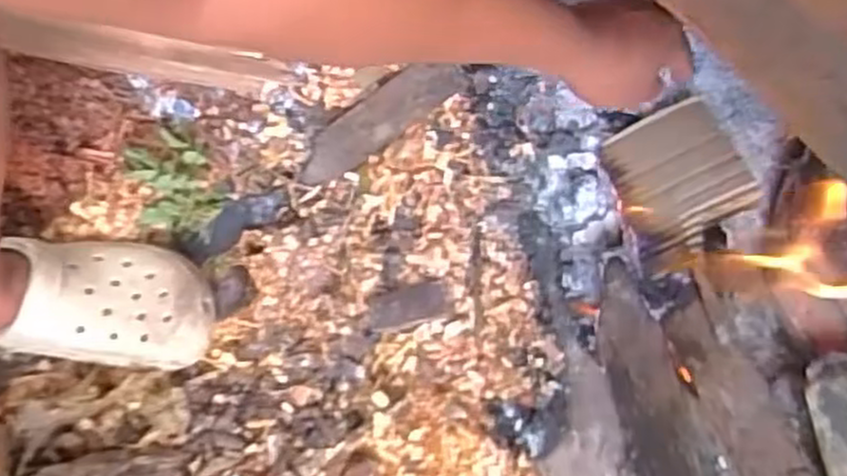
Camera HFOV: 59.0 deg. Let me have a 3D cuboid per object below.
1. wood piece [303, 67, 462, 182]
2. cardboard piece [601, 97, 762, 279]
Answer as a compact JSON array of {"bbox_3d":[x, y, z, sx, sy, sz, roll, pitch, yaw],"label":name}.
[{"bbox_3d":[-0.043,-0.109,0.689,0.174,0.019,0.048,-30,70,21],"label":"wood piece"},{"bbox_3d":[0.203,-0.046,0.598,0.100,0.012,0.126,-25,63,8],"label":"cardboard piece"}]

